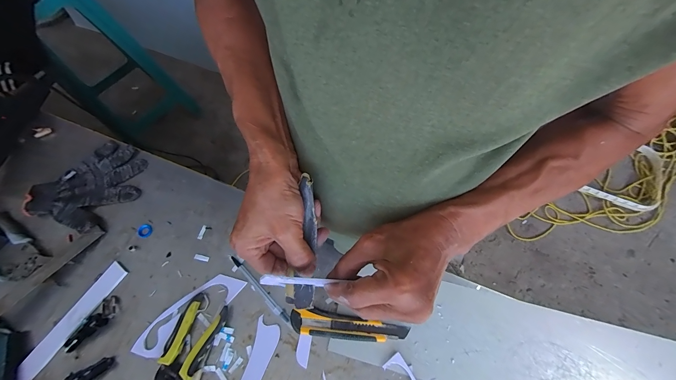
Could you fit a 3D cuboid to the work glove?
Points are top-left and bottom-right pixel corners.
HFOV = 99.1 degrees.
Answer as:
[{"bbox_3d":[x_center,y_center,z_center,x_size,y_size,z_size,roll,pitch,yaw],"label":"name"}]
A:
[{"bbox_3d":[-0.447,-0.004,0.521,0.146,0.022,0.184,40,76,16],"label":"work glove"}]

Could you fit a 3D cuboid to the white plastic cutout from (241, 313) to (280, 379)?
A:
[{"bbox_3d":[-0.115,0.243,0.421,0.036,0.004,0.096,15,71,9],"label":"white plastic cutout"}]

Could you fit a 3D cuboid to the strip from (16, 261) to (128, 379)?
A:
[{"bbox_3d":[-0.411,0.203,0.444,0.031,0.007,0.194,35,72,1],"label":"strip"}]

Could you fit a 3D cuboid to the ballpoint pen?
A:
[{"bbox_3d":[-0.127,0.154,0.454,0.141,0.006,0.011,41,76,16],"label":"ballpoint pen"}]

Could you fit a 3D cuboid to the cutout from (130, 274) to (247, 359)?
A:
[{"bbox_3d":[-0.230,0.190,0.445,0.178,0.006,0.050,-37,72,-11],"label":"cutout"}]

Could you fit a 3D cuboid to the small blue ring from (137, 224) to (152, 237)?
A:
[{"bbox_3d":[-0.334,0.071,0.500,0.023,0.004,0.024,-1,69,3],"label":"small blue ring"}]

